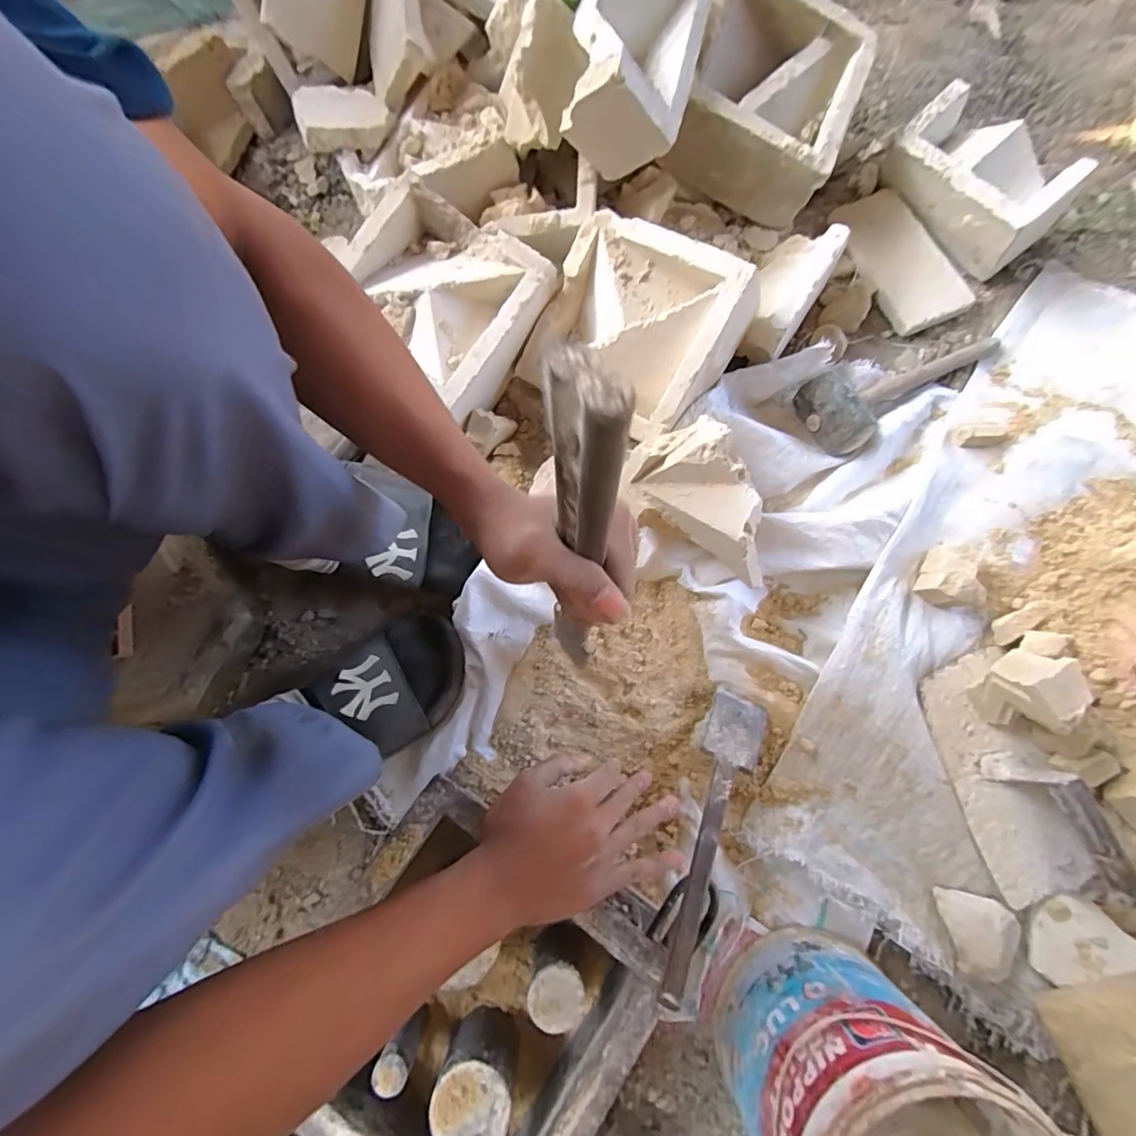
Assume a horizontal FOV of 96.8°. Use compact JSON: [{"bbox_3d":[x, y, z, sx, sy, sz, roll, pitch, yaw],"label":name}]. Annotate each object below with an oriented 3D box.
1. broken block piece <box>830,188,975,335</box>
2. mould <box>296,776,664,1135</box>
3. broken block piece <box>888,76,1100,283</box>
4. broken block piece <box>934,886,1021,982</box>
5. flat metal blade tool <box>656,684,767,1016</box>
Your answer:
[{"bbox_3d":[0.434,-0.409,0.668,0.106,0.030,0.204,-25,79,-5],"label":"broken block piece"},{"bbox_3d":[-0.079,0.350,0.425,0.239,0.112,0.239,34,80,6],"label":"mould"},{"bbox_3d":[0.512,-0.487,0.647,0.099,0.110,0.206,-35,75,-6],"label":"broken block piece"},{"bbox_3d":[0.397,0.349,0.477,0.056,0.034,0.067,-2,78,-1],"label":"broken block piece"},{"bbox_3d":[0.133,0.229,0.456,0.054,0.012,0.277,26,46,8],"label":"flat metal blade tool"}]

